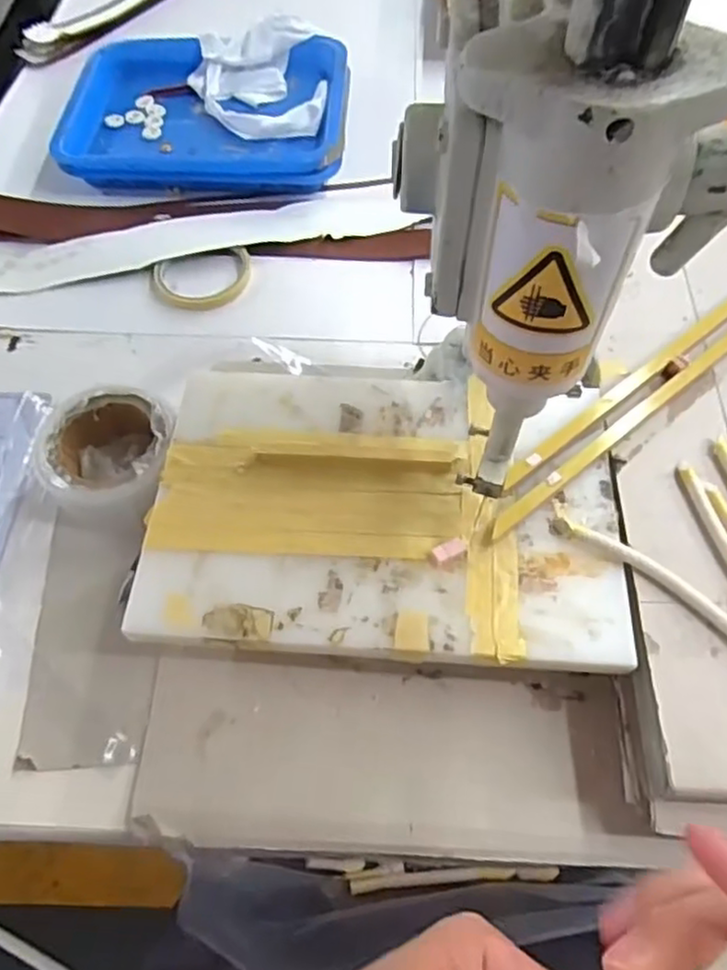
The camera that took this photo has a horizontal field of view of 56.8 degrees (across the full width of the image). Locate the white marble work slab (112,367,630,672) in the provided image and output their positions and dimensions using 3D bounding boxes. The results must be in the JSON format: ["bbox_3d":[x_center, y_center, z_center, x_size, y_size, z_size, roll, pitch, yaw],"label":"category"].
[{"bbox_3d":[0.013,0.011,0.438,0.297,0.013,0.199,4,62,1],"label":"white marble work slab"}]

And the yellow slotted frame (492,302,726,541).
[{"bbox_3d":[0.194,-0.064,0.472,0.306,0.010,0.031,-35,66,-18],"label":"yellow slotted frame"}]

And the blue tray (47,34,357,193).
[{"bbox_3d":[-0.161,-0.395,0.706,0.284,0.045,0.215,3,61,2],"label":"blue tray"}]

